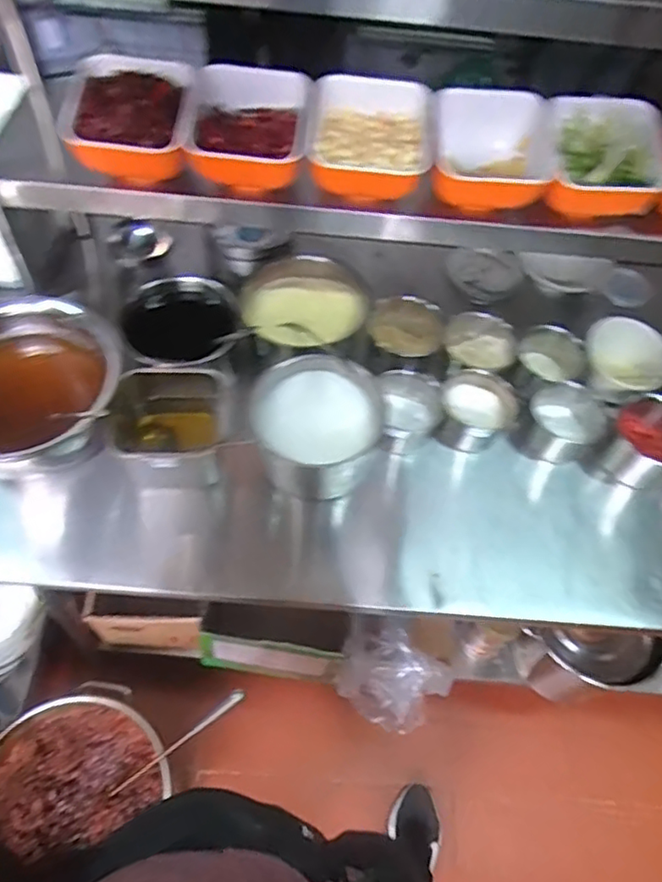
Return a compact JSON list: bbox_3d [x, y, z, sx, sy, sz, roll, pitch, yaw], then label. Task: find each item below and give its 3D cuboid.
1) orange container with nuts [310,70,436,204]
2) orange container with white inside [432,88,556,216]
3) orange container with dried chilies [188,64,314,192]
[{"bbox_3d":[0.054,-0.428,0.861,0.163,0.104,0.169,4,58,-1],"label":"orange container with nuts"},{"bbox_3d":[0.224,-0.400,0.855,0.173,0.104,0.156,7,58,1],"label":"orange container with white inside"},{"bbox_3d":[-0.114,-0.445,0.853,0.167,0.091,0.190,-2,58,-5],"label":"orange container with dried chilies"}]

